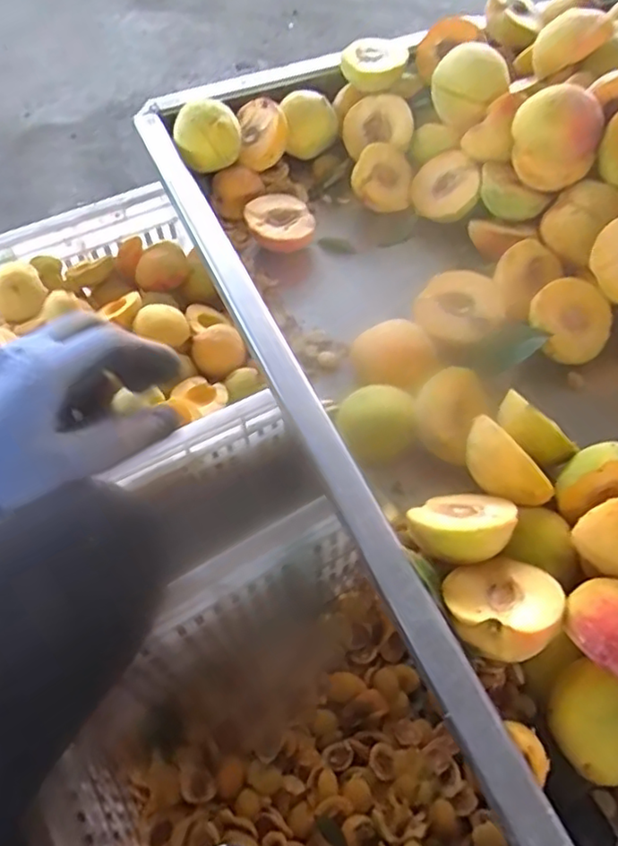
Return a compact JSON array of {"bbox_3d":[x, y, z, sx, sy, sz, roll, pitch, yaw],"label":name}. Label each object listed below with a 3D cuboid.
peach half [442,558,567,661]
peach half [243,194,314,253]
[{"bbox_3d":[0.104,0.098,0.330,0.058,0.023,0.057,8,27,29],"label":"peach half"},{"bbox_3d":[-0.023,-0.165,0.521,0.056,0.031,0.049,3,59,1],"label":"peach half"}]

